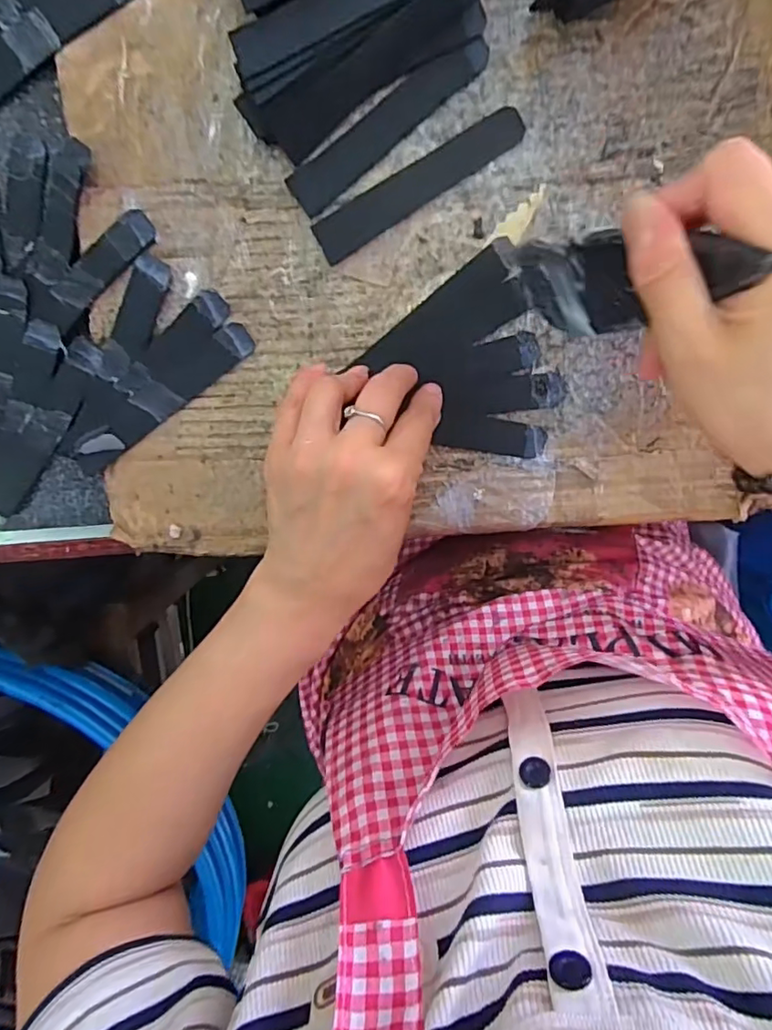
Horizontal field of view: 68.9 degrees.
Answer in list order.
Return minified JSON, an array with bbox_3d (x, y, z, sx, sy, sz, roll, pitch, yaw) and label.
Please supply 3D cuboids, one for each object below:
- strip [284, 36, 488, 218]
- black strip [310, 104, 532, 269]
[{"bbox_3d":[0.001,-0.200,0.287,0.115,0.004,0.022,-36,98,9],"label":"strip"},{"bbox_3d":[0.016,-0.172,0.293,0.117,0.005,0.022,-29,99,8],"label":"black strip"}]

